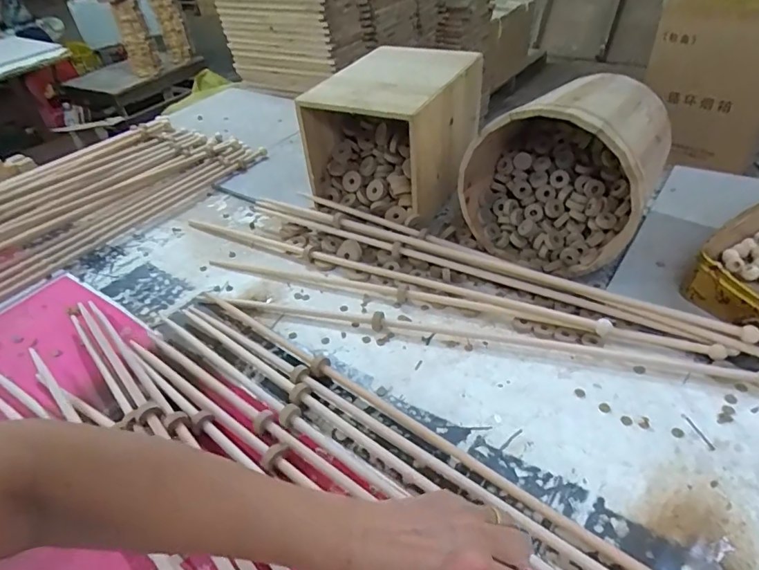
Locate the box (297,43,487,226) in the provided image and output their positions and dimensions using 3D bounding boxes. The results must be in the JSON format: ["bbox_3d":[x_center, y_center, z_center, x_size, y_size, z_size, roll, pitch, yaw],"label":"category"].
[{"bbox_3d":[0.033,-0.254,0.788,0.236,0.195,0.255,14,45,24],"label":"box"}]

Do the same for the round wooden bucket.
[{"bbox_3d":[0.261,-0.161,0.668,0.223,0.218,0.201,22,47,31],"label":"round wooden bucket"}]

